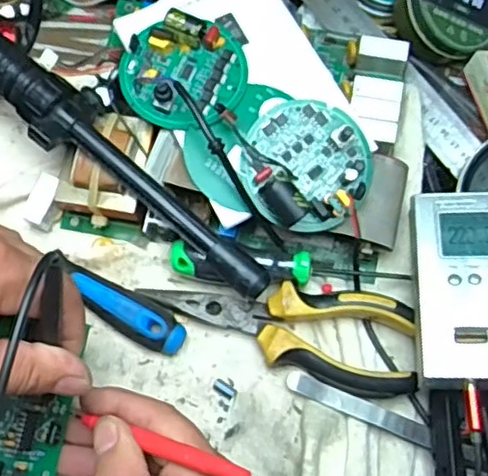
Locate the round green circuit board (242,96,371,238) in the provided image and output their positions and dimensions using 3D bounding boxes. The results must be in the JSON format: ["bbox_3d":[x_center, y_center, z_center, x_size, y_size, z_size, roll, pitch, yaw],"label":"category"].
[{"bbox_3d":[0.035,-0.041,0.360,0.067,0.022,0.066,1,71,-2],"label":"round green circuit board"}]

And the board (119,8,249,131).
[{"bbox_3d":[-0.034,-0.093,0.368,0.068,0.021,0.061,10,71,1],"label":"board"}]

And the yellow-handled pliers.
[{"bbox_3d":[0.020,0.044,0.362,0.147,0.029,0.051,17,71,3],"label":"yellow-handled pliers"}]

